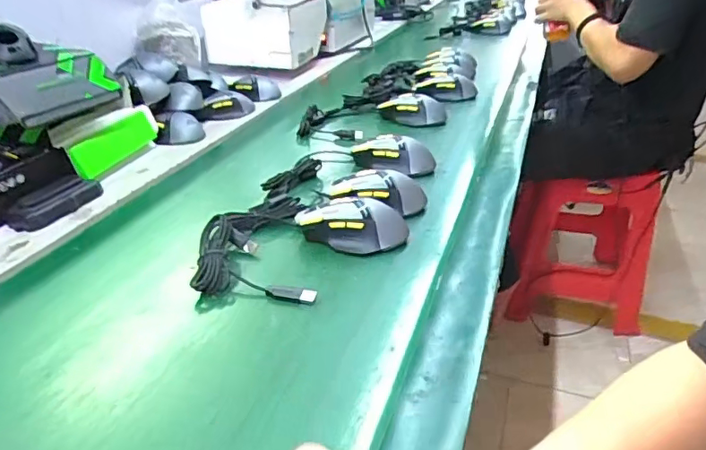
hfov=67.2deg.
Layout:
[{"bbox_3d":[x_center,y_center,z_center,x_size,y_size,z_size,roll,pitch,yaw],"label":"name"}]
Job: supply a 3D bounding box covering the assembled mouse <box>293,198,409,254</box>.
[{"bbox_3d":[0.000,-0.004,0.576,0.118,0.042,0.071,-4,30,-5],"label":"assembled mouse"}]

